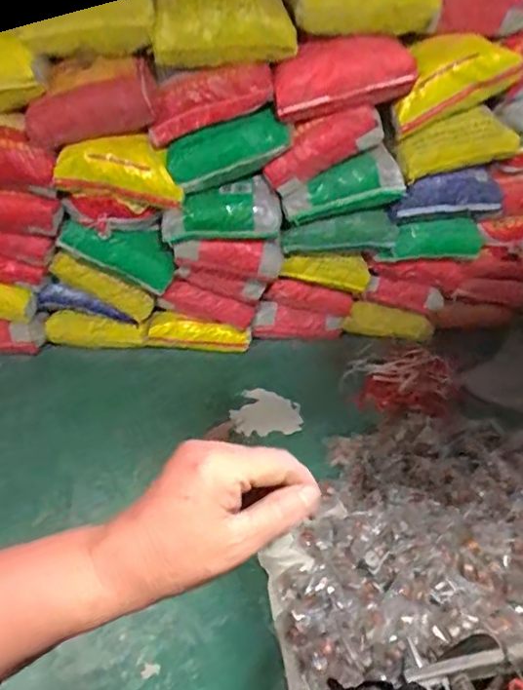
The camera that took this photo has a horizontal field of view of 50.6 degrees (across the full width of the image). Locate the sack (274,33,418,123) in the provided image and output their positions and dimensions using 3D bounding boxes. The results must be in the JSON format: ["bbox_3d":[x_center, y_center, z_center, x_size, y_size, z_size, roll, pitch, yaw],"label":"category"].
[{"bbox_3d":[0.215,-0.707,1.457,0.364,0.169,0.088,-11,37,3],"label":"sack"}]

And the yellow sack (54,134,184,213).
[{"bbox_3d":[-0.410,-0.514,1.621,0.359,0.183,0.152,7,37,5],"label":"yellow sack"}]

